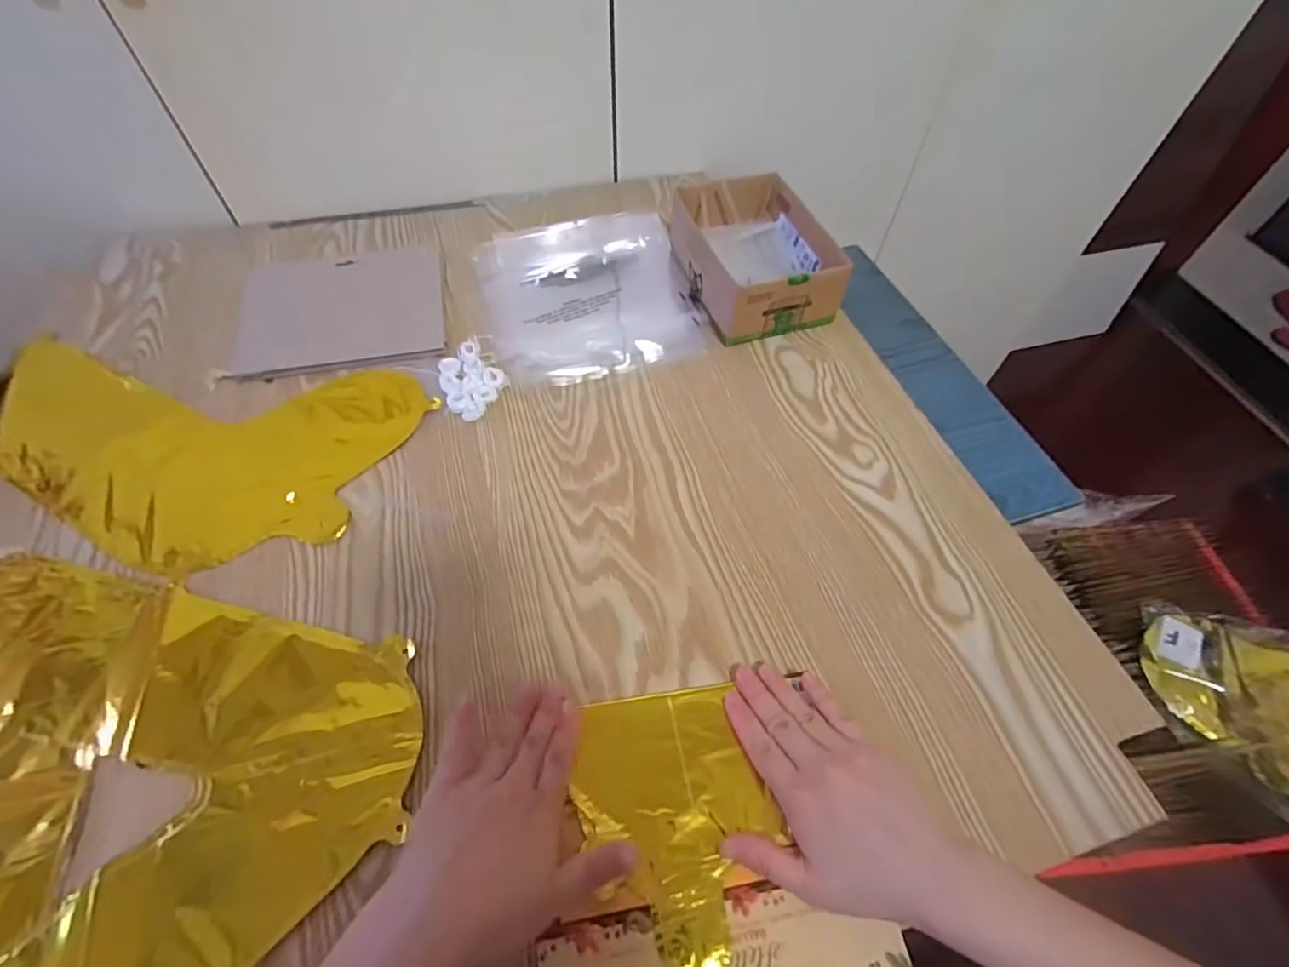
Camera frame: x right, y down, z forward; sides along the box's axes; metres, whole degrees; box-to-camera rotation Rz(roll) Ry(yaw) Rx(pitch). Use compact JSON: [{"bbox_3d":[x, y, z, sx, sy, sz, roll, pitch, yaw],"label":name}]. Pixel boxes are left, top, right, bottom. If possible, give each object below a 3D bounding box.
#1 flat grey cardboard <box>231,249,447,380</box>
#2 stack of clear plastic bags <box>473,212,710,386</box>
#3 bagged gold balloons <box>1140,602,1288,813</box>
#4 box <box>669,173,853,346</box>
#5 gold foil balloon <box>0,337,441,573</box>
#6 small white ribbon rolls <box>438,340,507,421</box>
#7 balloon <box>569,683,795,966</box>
[{"bbox_3d":[-0.311,-0.180,0.591,0.197,0.010,0.164,-10,57,-8],"label":"flat grey cardboard"},{"bbox_3d":[-0.059,-0.208,0.618,0.217,0.015,0.249,-14,57,-11],"label":"stack of clear plastic bags"},{"bbox_3d":[0.659,0.237,0.584,0.225,0.037,0.220,8,56,4],"label":"bagged gold balloons"},{"bbox_3d":[0.112,-0.238,0.597,0.126,0.069,0.184,-13,57,-10],"label":"box"},{"bbox_3d":[-0.410,-0.043,0.487,0.388,0.007,0.213,12,56,7],"label":"gold foil balloon"},{"bbox_3d":[-0.166,-0.097,0.537,0.058,0.011,0.083,-35,63,-22],"label":"small white ribbon rolls"},{"bbox_3d":[0.021,0.197,0.338,0.109,0.007,0.142,-13,57,-10],"label":"balloon"}]

